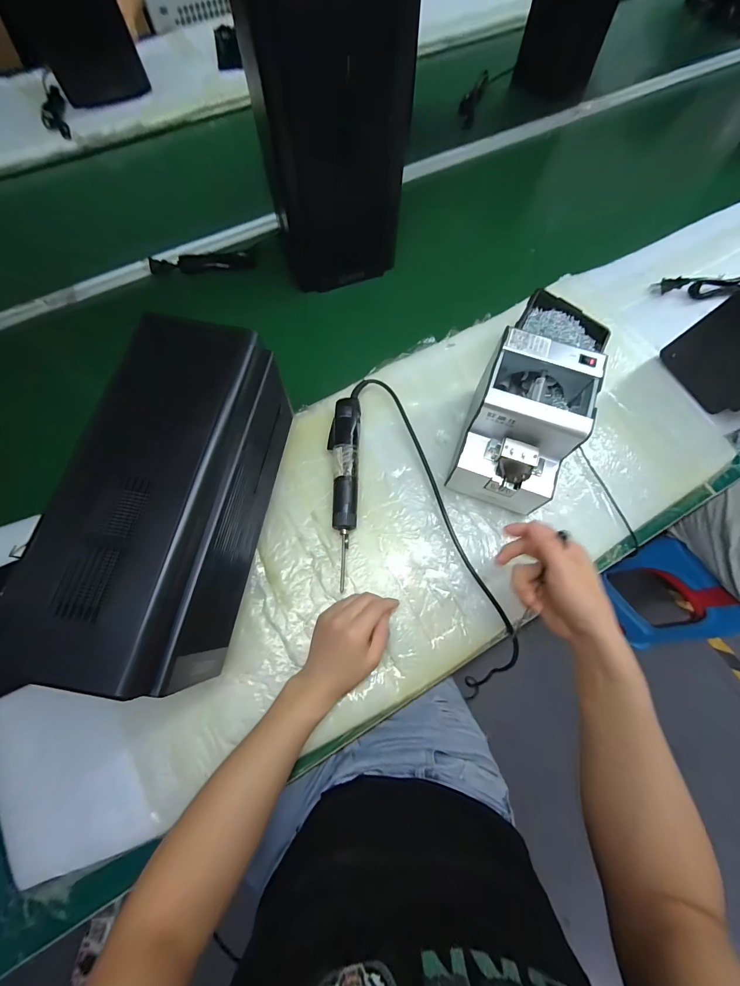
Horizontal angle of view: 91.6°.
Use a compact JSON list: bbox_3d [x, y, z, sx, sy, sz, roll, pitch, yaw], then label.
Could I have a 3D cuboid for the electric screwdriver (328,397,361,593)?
[{"bbox_3d":[-0.038,-0.011,0.511,0.044,0.043,0.269,1,70,0],"label":"electric screwdriver"}]

